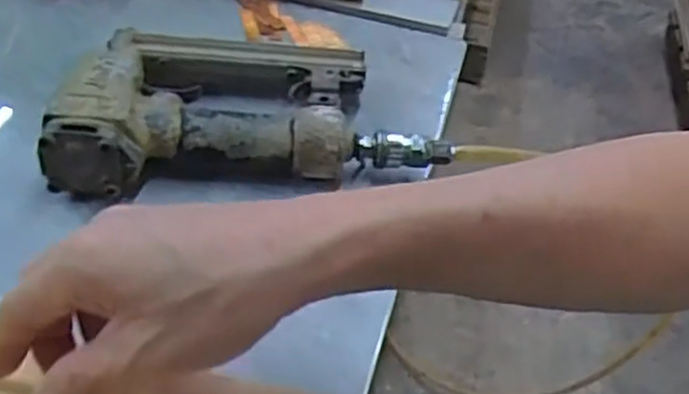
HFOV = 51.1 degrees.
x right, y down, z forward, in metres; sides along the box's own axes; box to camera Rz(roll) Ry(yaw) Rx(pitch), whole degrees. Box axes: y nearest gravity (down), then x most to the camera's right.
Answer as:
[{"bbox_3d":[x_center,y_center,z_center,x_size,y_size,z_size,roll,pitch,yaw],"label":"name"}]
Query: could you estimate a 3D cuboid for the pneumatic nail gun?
[{"bbox_3d":[-0.063,-0.067,0.459,0.232,0.046,0.134,-4,44,-12],"label":"pneumatic nail gun"}]

